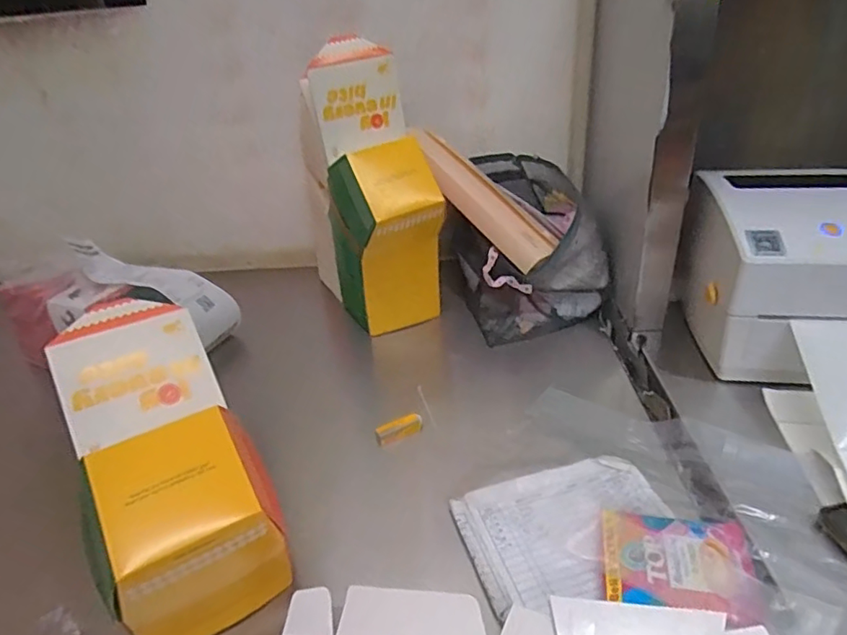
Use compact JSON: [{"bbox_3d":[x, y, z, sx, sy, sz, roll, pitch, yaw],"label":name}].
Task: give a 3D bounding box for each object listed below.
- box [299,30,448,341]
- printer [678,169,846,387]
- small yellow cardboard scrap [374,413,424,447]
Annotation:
[{"bbox_3d":[-0.054,-0.151,0.704,0.112,0.339,0.164,-23,34,-29],"label":"box"},{"bbox_3d":[0.382,-0.045,0.578,0.176,0.157,0.200,2,30,11],"label":"printer"},{"bbox_3d":[-0.024,0.114,0.575,0.053,0.019,0.012,-16,31,-20],"label":"small yellow cardboard scrap"}]

